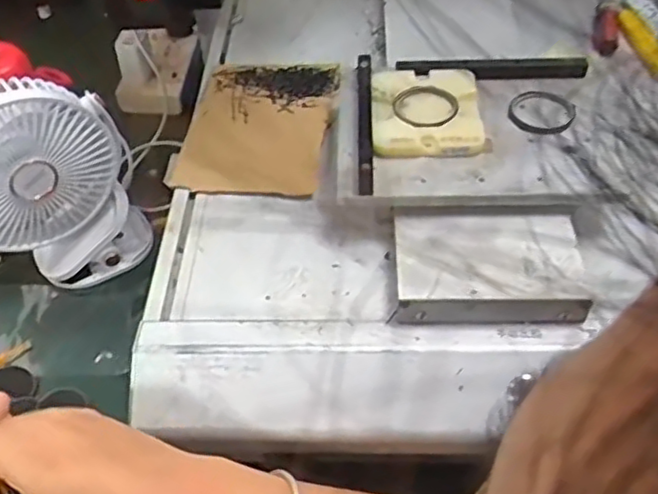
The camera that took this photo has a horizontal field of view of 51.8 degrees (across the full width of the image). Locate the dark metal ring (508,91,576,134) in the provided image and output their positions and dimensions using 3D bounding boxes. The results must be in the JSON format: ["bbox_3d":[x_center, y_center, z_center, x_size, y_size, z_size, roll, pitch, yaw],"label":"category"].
[{"bbox_3d":[0.153,-0.096,0.488,0.046,0.005,0.045,-1,50,1],"label":"dark metal ring"}]

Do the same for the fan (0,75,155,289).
[{"bbox_3d":[-0.247,-0.044,0.590,0.155,0.194,0.065,-24,53,-18],"label":"fan"}]

